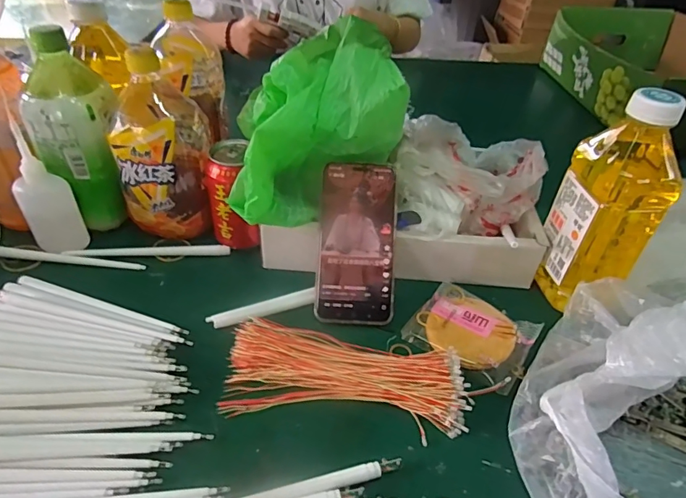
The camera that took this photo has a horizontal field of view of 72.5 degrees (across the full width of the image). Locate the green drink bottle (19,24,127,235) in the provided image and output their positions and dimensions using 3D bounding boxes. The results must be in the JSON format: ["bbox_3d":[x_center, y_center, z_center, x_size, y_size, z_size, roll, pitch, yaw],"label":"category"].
[{"bbox_3d":[-0.279,-0.118,0.493,0.083,0.199,0.072,-19,46,-24],"label":"green drink bottle"}]

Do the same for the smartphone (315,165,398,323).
[{"bbox_3d":[0.014,-0.007,0.469,0.074,0.007,0.160,3,85,0],"label":"smartphone"}]

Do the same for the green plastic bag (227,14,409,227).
[{"bbox_3d":[-0.026,-0.106,0.444,0.163,0.168,0.094,-2,41,-6],"label":"green plastic bag"}]

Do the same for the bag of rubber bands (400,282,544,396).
[{"bbox_3d":[0.126,0.081,0.455,0.107,0.013,0.092,28,46,25],"label":"bag of rubber bands"}]

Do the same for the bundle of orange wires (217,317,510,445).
[{"bbox_3d":[0.010,0.107,0.406,0.217,0.018,0.087,7,41,3],"label":"bundle of orange wires"}]

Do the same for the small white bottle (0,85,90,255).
[{"bbox_3d":[-0.309,-0.063,0.478,0.047,0.162,0.029,-27,49,-30],"label":"small white bottle"}]

